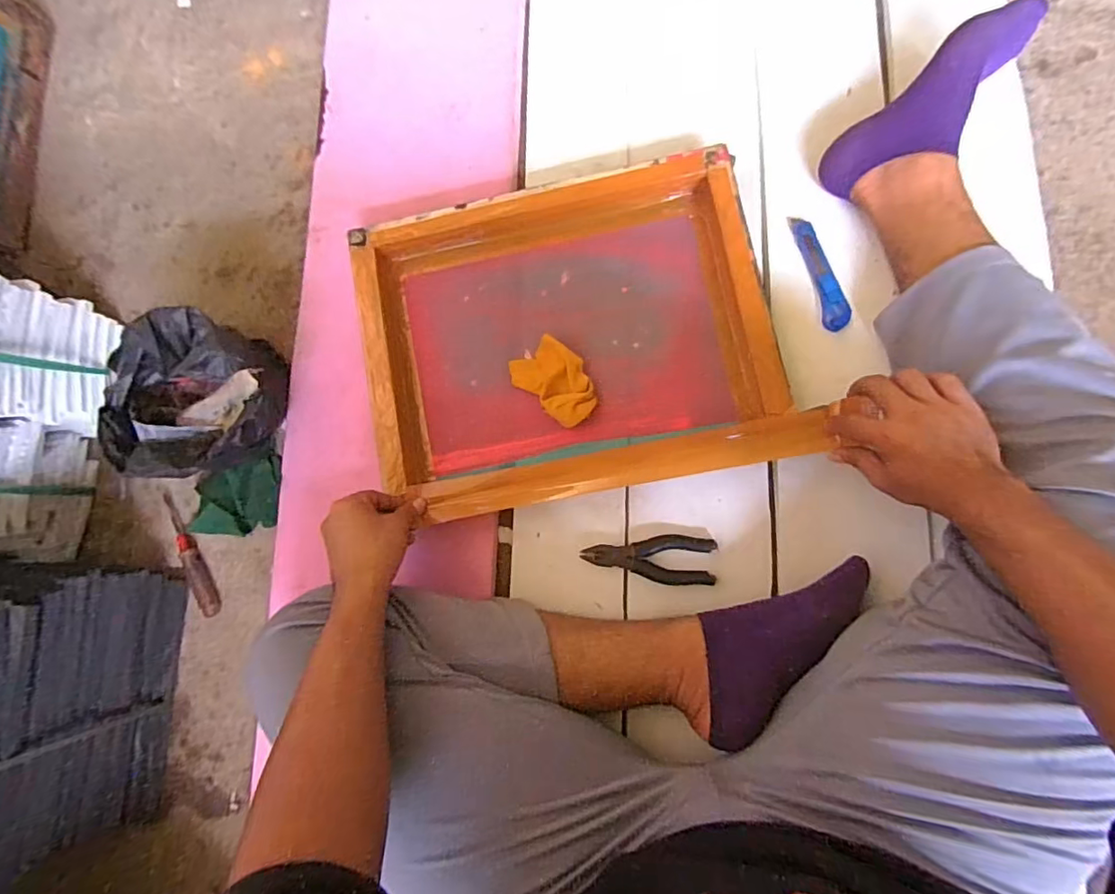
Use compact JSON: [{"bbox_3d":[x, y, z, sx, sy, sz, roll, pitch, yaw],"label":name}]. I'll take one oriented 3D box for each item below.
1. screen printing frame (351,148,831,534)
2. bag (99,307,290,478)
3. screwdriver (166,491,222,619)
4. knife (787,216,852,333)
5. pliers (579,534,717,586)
[{"bbox_3d":[0.010,-0.125,0.638,0.454,0.058,0.359,-11,83,5],"label":"screen printing frame"},{"bbox_3d":[-0.400,-0.051,0.625,0.139,0.138,0.176,37,89,9],"label":"bag"},{"bbox_3d":[-0.463,0.134,0.692,0.025,0.014,0.167,-26,82,4],"label":"screwdriver"},{"bbox_3d":[0.302,-0.201,0.627,0.030,0.014,0.140,-16,83,5],"label":"knife"},{"bbox_3d":[0.104,0.126,0.624,0.146,0.009,0.054,5,85,7],"label":"pliers"}]

